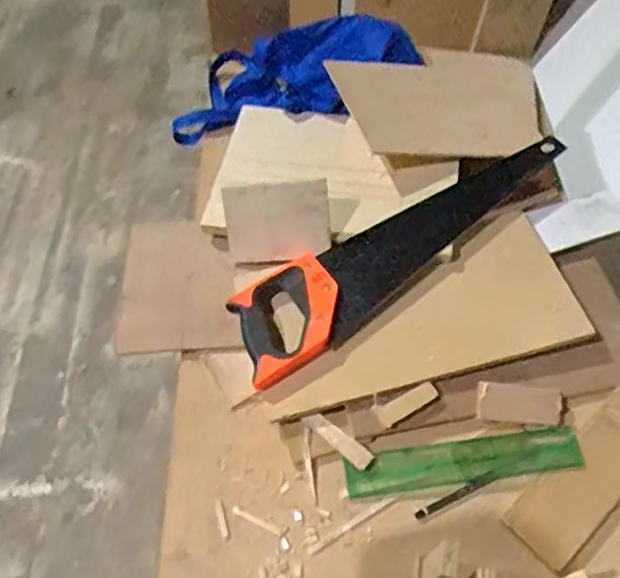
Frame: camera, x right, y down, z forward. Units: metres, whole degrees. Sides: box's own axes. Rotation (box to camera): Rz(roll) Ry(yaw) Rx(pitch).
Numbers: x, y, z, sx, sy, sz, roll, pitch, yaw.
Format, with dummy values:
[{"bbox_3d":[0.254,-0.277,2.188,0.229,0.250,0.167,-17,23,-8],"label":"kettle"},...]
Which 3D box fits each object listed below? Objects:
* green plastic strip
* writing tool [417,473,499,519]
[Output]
[{"bbox_3d":[0.167,0.191,0.692,0.254,0.011,0.047,-7,58,-2],"label":"green plastic strip"},{"bbox_3d":[0.157,0.222,0.677,0.099,0.008,0.011,-20,55,-16],"label":"writing tool"}]

